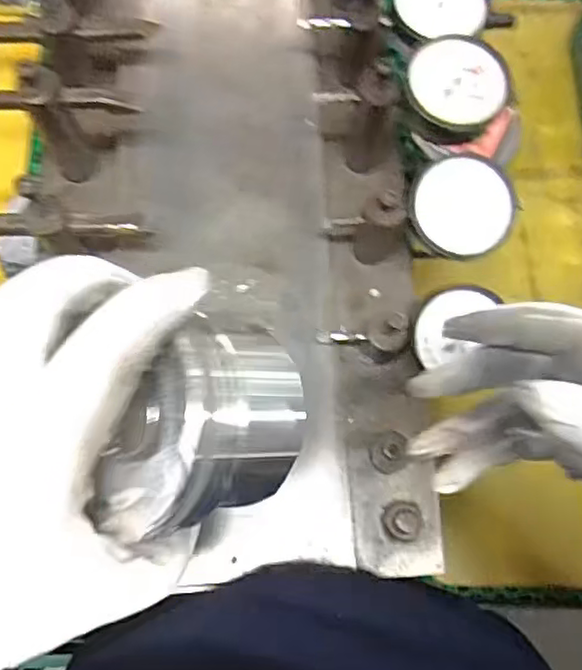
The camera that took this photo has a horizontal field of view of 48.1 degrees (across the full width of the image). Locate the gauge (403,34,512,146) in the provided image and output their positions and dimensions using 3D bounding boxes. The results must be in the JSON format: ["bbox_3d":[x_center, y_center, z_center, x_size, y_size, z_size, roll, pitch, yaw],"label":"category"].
[{"bbox_3d":[0.086,-0.128,0.342,0.051,0.020,0.055,1,75,-2],"label":"gauge"}]

